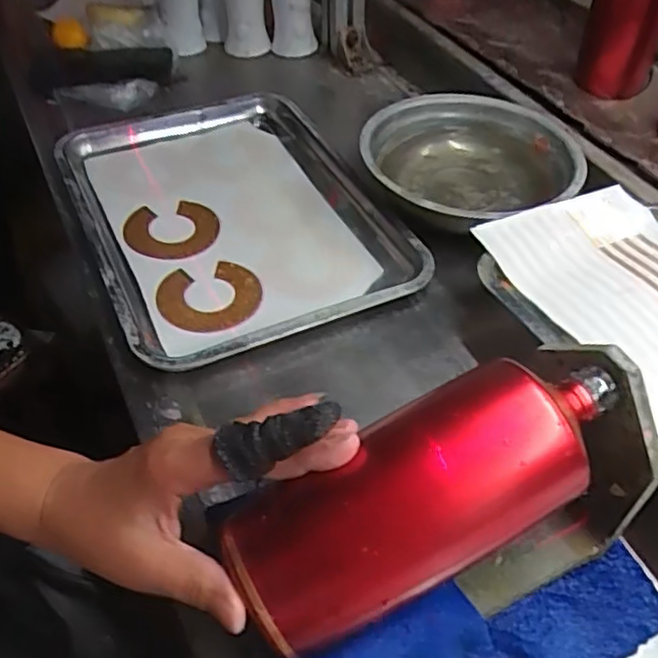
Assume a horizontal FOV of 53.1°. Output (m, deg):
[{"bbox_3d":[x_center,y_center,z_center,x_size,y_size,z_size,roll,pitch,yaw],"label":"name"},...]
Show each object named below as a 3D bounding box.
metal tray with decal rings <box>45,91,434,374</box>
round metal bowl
[{"bbox_3d":[-0.095,-0.111,0.621,0.260,0.044,0.357,-18,47,-20],"label":"metal tray with decal rings"},{"bbox_3d":[0.133,-0.158,0.625,0.196,0.059,0.198,-2,50,2],"label":"round metal bowl"}]

